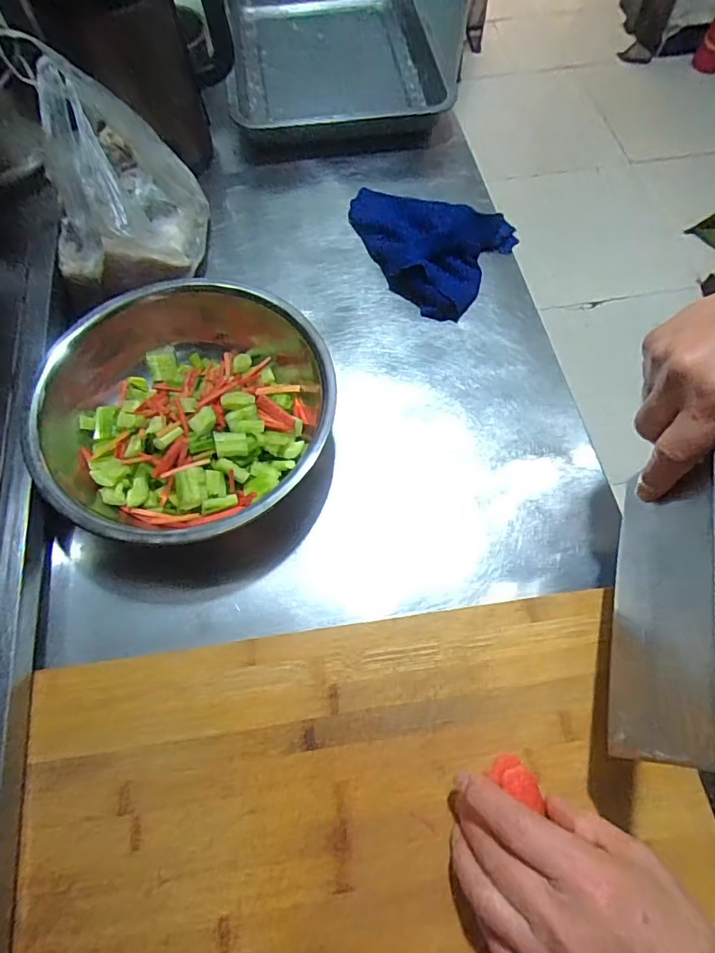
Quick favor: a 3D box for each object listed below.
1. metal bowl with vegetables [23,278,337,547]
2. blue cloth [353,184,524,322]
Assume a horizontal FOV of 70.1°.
[{"bbox_3d":[-0.157,-0.057,0.462,0.240,0.073,0.248,-1,63,1],"label":"metal bowl with vegetables"},{"bbox_3d":[0.064,-0.276,0.588,0.200,0.039,0.156,32,68,16],"label":"blue cloth"}]

